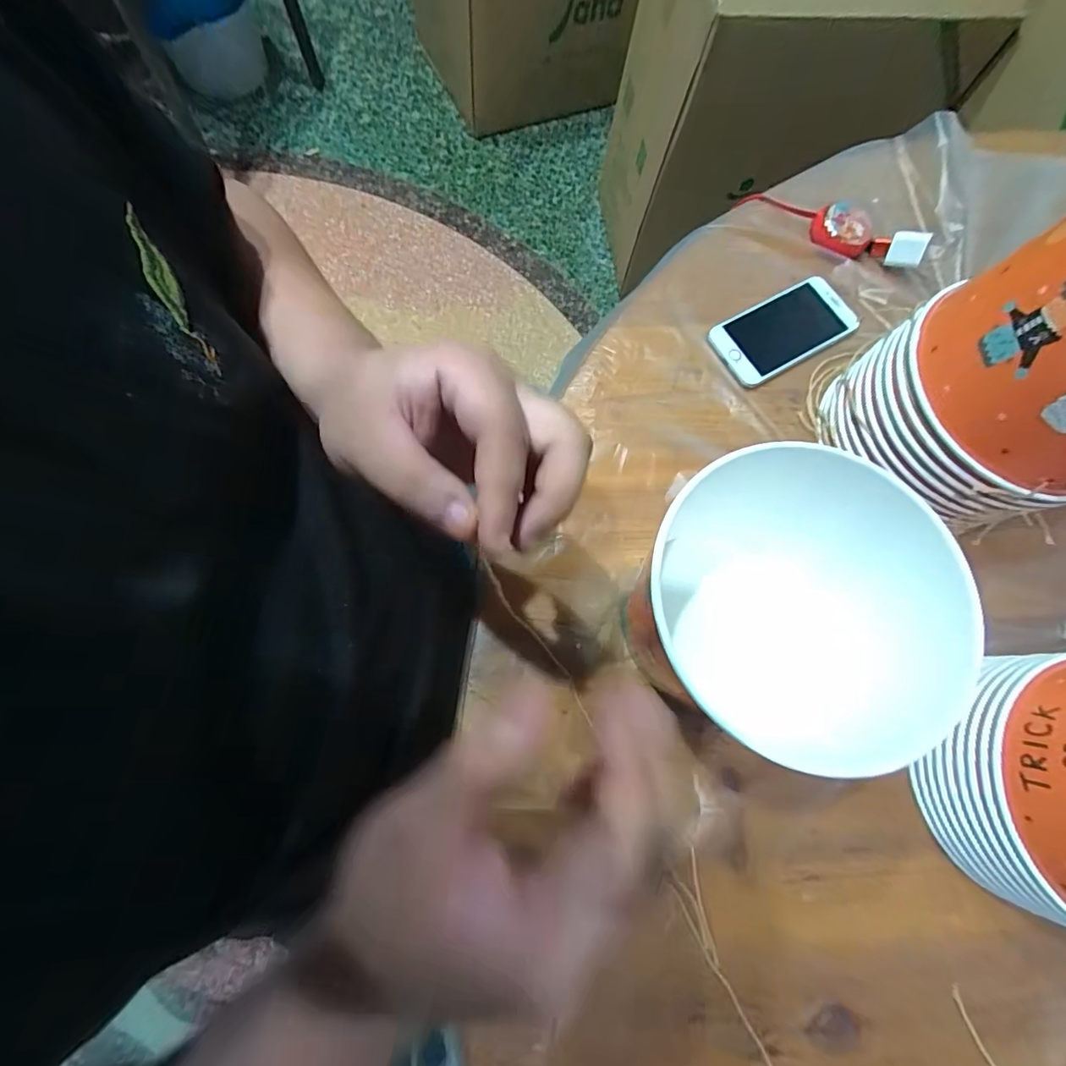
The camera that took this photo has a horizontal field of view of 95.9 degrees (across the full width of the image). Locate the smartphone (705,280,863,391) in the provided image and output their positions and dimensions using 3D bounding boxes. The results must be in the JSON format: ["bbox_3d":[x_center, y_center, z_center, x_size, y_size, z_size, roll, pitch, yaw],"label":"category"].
[{"bbox_3d":[0.225,-0.182,0.431,0.132,0.006,0.067,-29,77,-10],"label":"smartphone"}]

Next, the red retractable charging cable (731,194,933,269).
[{"bbox_3d":[0.279,-0.292,0.450,0.171,0.024,0.042,27,75,6],"label":"red retractable charging cable"}]

